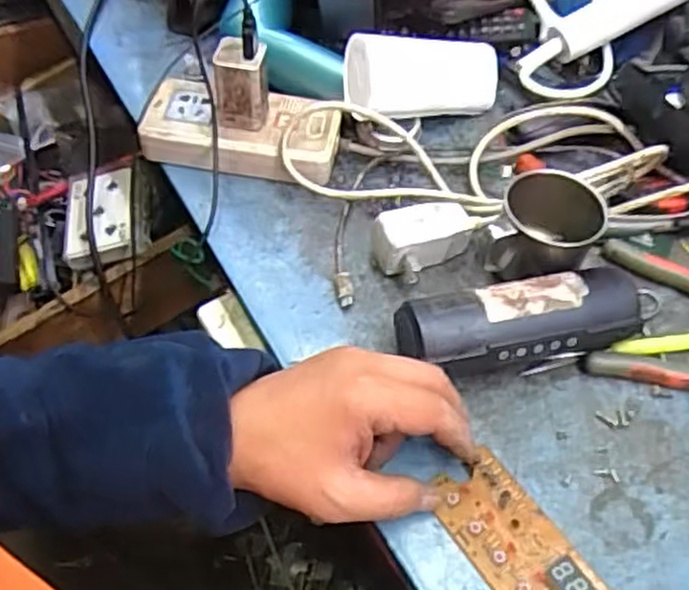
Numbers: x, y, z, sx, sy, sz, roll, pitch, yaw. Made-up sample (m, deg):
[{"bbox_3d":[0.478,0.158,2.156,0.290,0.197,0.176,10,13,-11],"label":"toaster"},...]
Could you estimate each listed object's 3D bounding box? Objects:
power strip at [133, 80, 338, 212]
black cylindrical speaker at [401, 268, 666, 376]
[{"bbox_3d":[-0.079,-0.124,0.568,0.150,0.041,0.074,8,53,2],"label":"power strip"},{"bbox_3d":[0.115,0.022,0.467,0.157,0.053,0.047,-9,55,-11],"label":"black cylindrical speaker"}]

